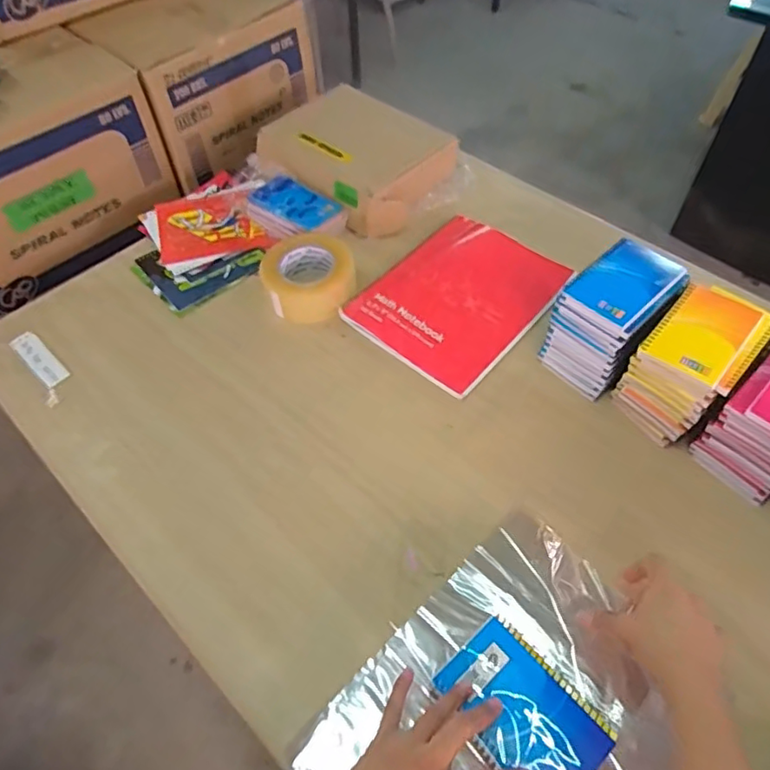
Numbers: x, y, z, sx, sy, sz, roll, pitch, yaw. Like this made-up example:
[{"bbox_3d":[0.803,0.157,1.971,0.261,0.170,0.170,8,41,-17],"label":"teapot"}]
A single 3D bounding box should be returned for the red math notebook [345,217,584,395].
[{"bbox_3d":[0.102,-0.126,0.799,0.215,0.014,0.265,35,64,23],"label":"red math notebook"}]

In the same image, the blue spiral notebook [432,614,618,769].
[{"bbox_3d":[0.113,0.273,0.478,0.091,0.013,0.130,-35,60,-21],"label":"blue spiral notebook"}]

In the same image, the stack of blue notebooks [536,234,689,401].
[{"bbox_3d":[0.278,-0.083,0.695,0.098,0.118,0.143,36,63,25],"label":"stack of blue notebooks"}]

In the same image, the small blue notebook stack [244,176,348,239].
[{"bbox_3d":[-0.141,-0.274,0.897,0.141,0.028,0.102,36,62,25],"label":"small blue notebook stack"}]

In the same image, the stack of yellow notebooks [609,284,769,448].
[{"bbox_3d":[0.347,-0.025,0.654,0.095,0.121,0.134,37,63,25],"label":"stack of yellow notebooks"}]

